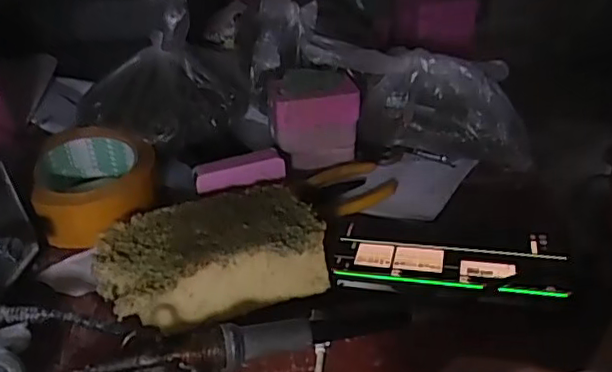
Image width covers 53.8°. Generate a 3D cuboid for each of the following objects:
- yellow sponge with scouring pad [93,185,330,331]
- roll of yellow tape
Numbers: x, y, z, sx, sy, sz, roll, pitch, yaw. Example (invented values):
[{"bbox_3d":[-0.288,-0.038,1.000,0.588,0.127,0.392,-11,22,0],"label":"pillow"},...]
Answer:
[{"bbox_3d":[-0.062,0.046,0.397,0.137,0.048,0.088,-15,32,-18],"label":"yellow sponge with scouring pad"},{"bbox_3d":[-0.165,-0.002,0.480,0.090,0.055,0.100,-15,32,-17],"label":"roll of yellow tape"}]

